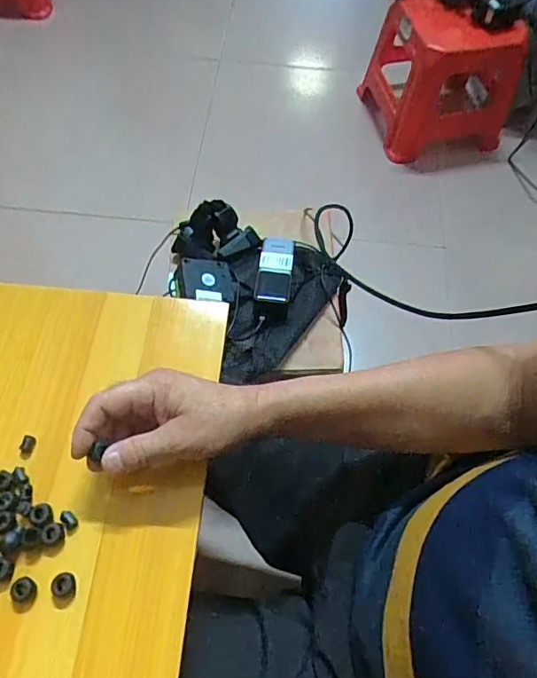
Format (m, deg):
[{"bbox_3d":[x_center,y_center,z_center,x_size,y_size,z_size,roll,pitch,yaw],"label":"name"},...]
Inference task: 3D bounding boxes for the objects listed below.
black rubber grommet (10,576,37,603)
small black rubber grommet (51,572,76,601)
[{"bbox_3d":[-0.185,0.189,0.388,0.014,0.013,0.018,-14,63,-9],"label":"black rubber grommet"},{"bbox_3d":[-0.157,0.188,0.393,0.018,0.012,0.018,1,62,-1],"label":"small black rubber grommet"}]

